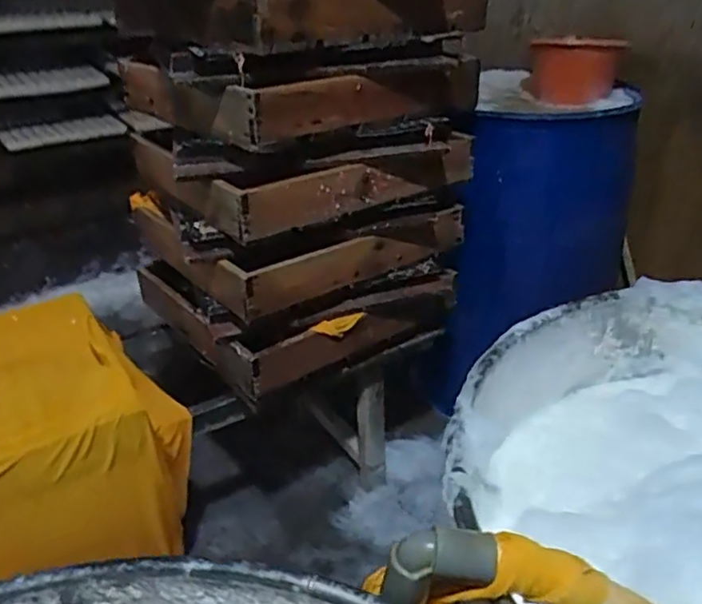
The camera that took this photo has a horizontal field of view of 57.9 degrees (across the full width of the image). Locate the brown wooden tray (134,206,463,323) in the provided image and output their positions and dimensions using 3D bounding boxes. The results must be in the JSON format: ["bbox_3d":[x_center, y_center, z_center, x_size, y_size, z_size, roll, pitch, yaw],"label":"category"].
[{"bbox_3d":[-0.108,-0.167,1.420,0.593,0.141,0.492,-17,31,-27],"label":"brown wooden tray"}]

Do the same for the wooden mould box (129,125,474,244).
[{"bbox_3d":[-0.112,-0.316,1.337,0.561,0.145,0.498,-17,31,-27],"label":"wooden mould box"}]

